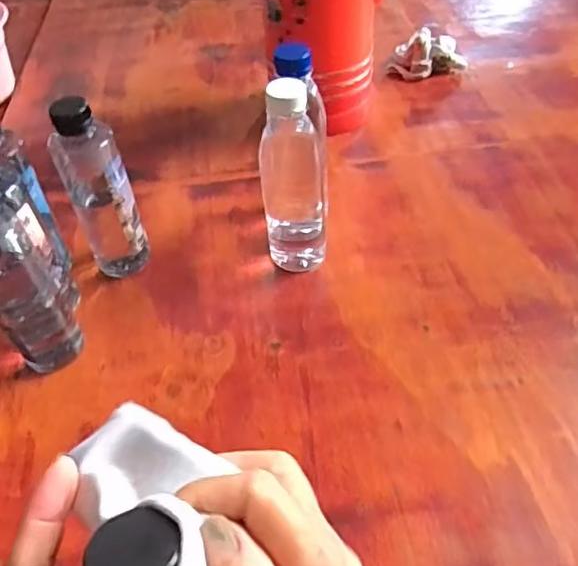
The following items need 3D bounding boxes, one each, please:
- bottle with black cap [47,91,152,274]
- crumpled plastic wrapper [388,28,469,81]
[{"bbox_3d":[-0.171,-0.081,0.548,0.052,0.177,0.043,-24,50,-15],"label":"bottle with black cap"},{"bbox_3d":[0.183,-0.312,0.815,0.098,0.045,0.066,-13,48,-5],"label":"crumpled plastic wrapper"}]

